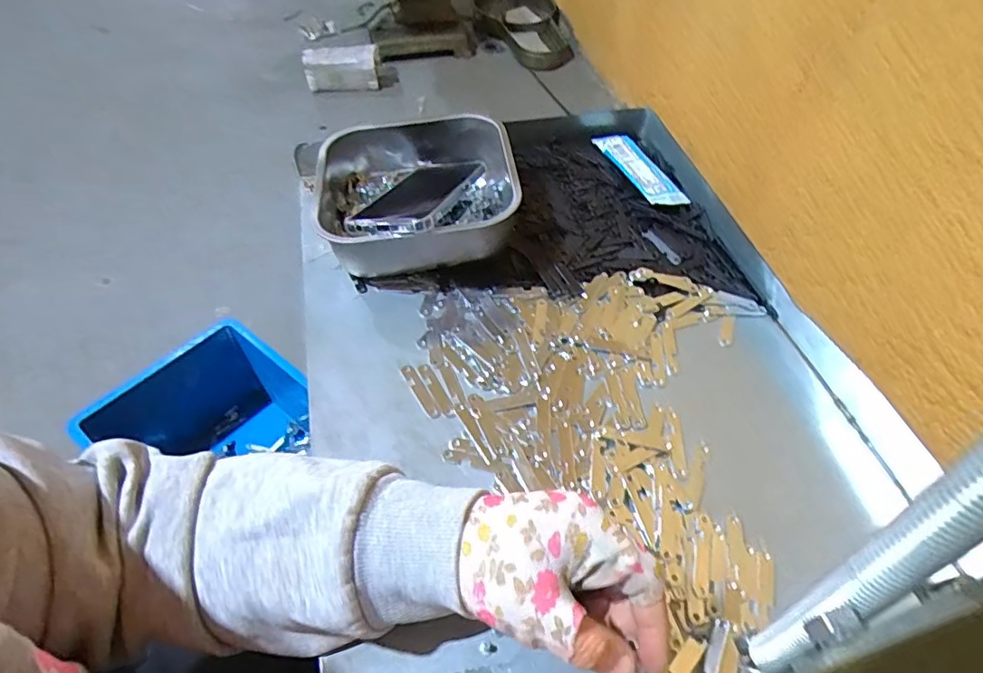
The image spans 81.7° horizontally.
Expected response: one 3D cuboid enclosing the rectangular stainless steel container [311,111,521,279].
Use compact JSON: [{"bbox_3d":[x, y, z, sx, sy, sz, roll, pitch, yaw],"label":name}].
[{"bbox_3d":[-0.067,-0.133,0.539,0.186,0.072,0.184,-11,51,-9],"label":"rectangular stainless steel container"}]

